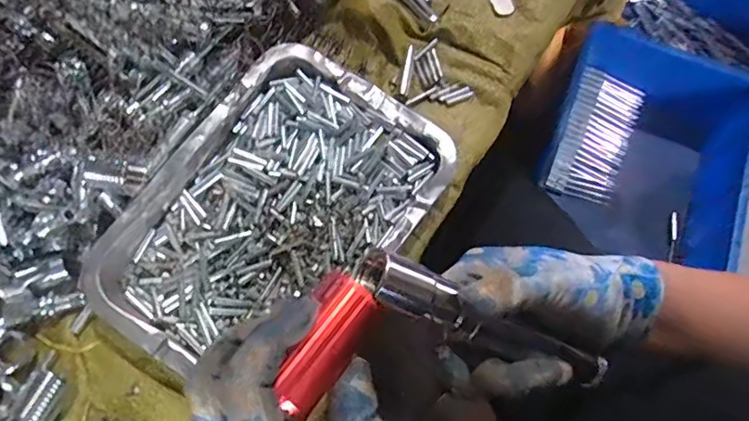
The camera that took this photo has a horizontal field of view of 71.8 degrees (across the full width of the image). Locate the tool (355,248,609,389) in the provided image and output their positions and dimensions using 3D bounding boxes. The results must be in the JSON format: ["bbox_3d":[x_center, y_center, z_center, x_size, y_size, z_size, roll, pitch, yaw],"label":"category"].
[{"bbox_3d":[0.072,0.064,0.277,0.190,0.024,0.023,29,69,-29],"label":"tool"}]

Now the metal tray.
[{"bbox_3d":[-0.073,0.000,0.388,0.172,0.027,0.253,35,74,11],"label":"metal tray"}]

